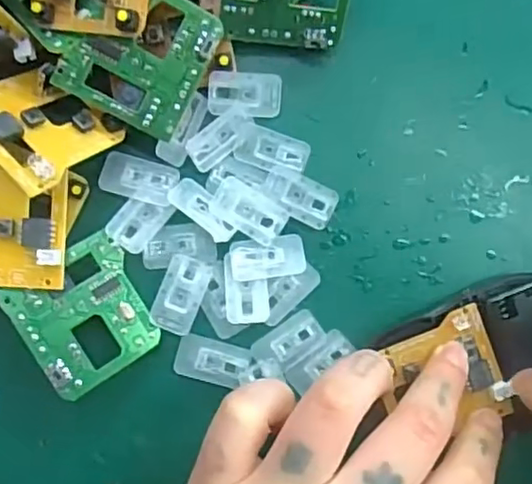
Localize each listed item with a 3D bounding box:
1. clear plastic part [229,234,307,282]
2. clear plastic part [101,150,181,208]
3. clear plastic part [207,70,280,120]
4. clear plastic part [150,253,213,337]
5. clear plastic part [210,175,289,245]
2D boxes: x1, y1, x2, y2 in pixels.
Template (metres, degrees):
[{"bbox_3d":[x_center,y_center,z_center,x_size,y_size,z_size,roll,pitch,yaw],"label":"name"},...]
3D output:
[{"bbox_3d":[0.001,0.006,0.235,0.028,0.004,0.015,-8,90,-7],"label":"clear plastic part"},{"bbox_3d":[-0.047,-0.023,0.234,0.027,0.006,0.015,16,87,-6],"label":"clear plastic part"},{"bbox_3d":[-0.007,-0.054,0.234,0.027,0.005,0.016,-1,89,-6],"label":"clear plastic part"},{"bbox_3d":[-0.031,0.019,0.233,0.016,0.006,0.028,21,87,-6],"label":"clear plastic part"},{"bbox_3d":[-0.006,-0.012,0.235,0.028,0.004,0.015,33,86,-5],"label":"clear plastic part"}]

